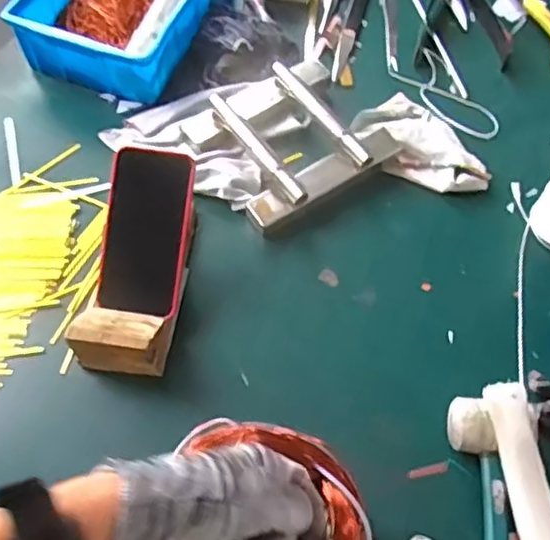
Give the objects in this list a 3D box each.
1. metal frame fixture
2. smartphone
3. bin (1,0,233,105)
[{"bbox_3d":[0.020,-0.157,0.776,0.198,0.043,0.183,-31,64,-17],"label":"metal frame fixture"},{"bbox_3d":[-0.127,-0.037,0.643,0.081,0.014,0.158,12,95,4],"label":"smartphone"},{"bbox_3d":[-0.189,-0.380,0.891,0.207,0.079,0.317,17,61,10],"label":"bin"}]

